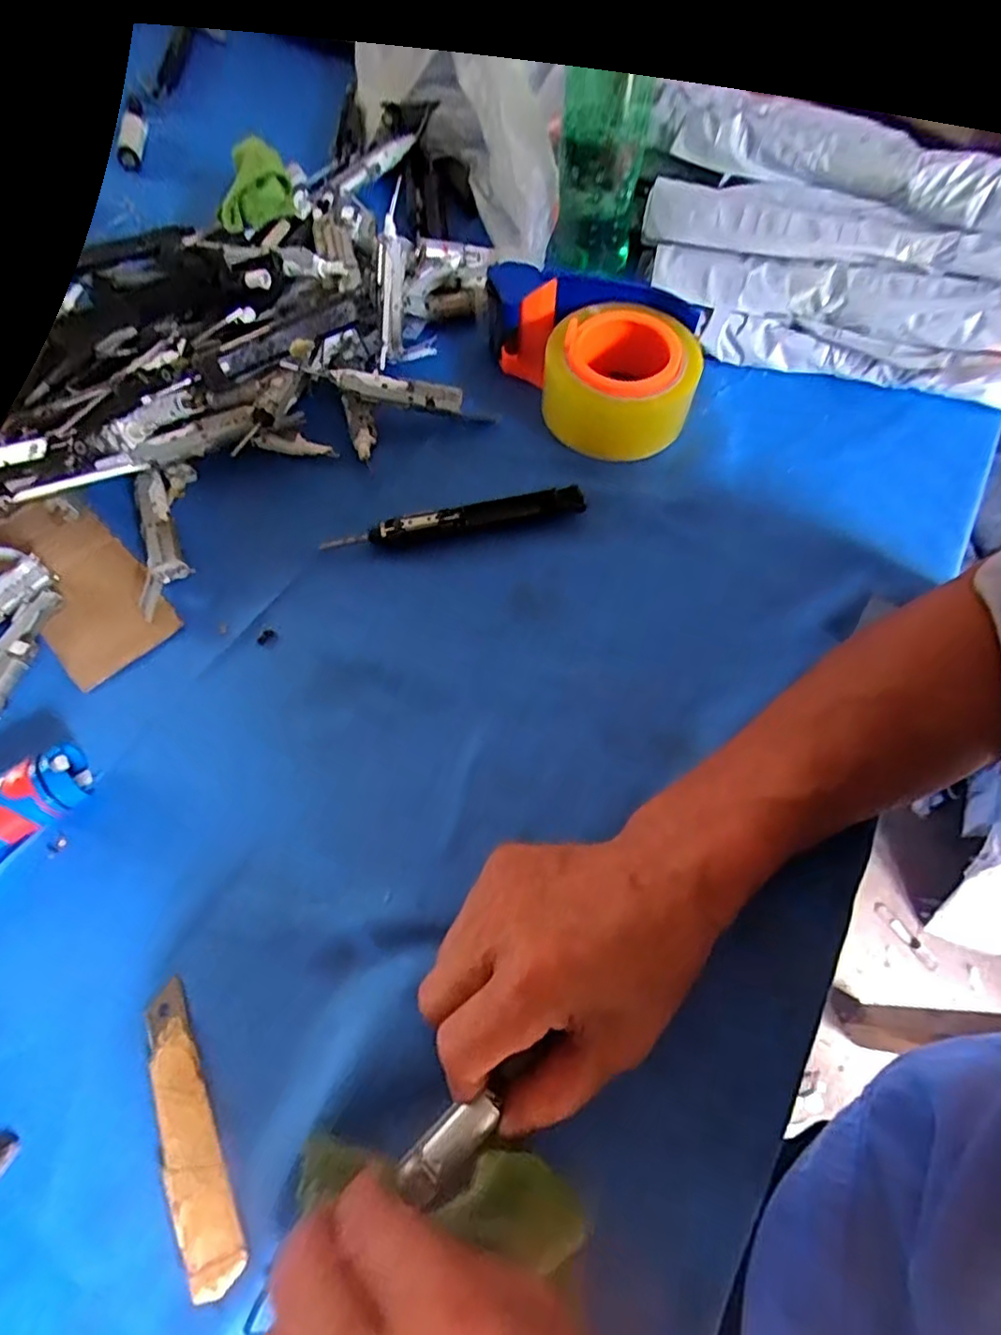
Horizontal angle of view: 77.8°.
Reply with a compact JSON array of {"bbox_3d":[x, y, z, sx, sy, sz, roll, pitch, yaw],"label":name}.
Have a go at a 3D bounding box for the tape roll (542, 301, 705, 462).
[{"bbox_3d":[0.084,-0.201,0.431,0.099,0.056,0.099,0,65,0],"label":"tape roll"}]

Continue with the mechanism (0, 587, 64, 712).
[{"bbox_3d":[-0.287,0.002,0.356,0.025,0.013,0.108,19,66,9],"label":"mechanism"}]

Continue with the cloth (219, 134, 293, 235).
[{"bbox_3d":[-0.204,-0.395,0.506,0.060,0.035,0.078,-17,66,-8],"label":"cloth"}]

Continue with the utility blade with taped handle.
[{"bbox_3d":[-0.134,0.195,0.262,0.024,0.010,0.112,-26,67,-12],"label":"utility blade with taped handle"}]

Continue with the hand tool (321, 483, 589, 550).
[{"bbox_3d":[-0.028,-0.096,0.401,0.165,0.010,0.022,-11,65,-5],"label":"hand tool"}]

